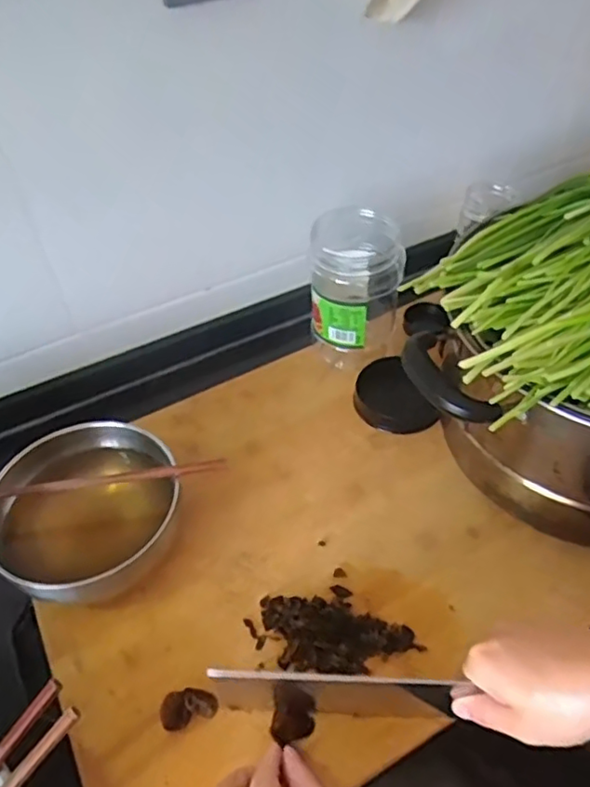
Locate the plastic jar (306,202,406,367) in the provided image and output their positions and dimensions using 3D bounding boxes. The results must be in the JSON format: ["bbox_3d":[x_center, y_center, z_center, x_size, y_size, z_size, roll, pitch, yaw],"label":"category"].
[{"bbox_3d":[0.064,-0.101,0.630,0.085,0.138,0.082,-2,47,2],"label":"plastic jar"}]

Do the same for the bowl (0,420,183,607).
[{"bbox_3d":[-0.168,0.103,0.513,0.152,0.078,0.136,-34,54,-25],"label":"bowl"}]

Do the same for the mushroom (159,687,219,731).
[{"bbox_3d":[-0.075,0.221,0.431,0.039,0.018,0.020,-12,48,-8],"label":"mushroom"}]

